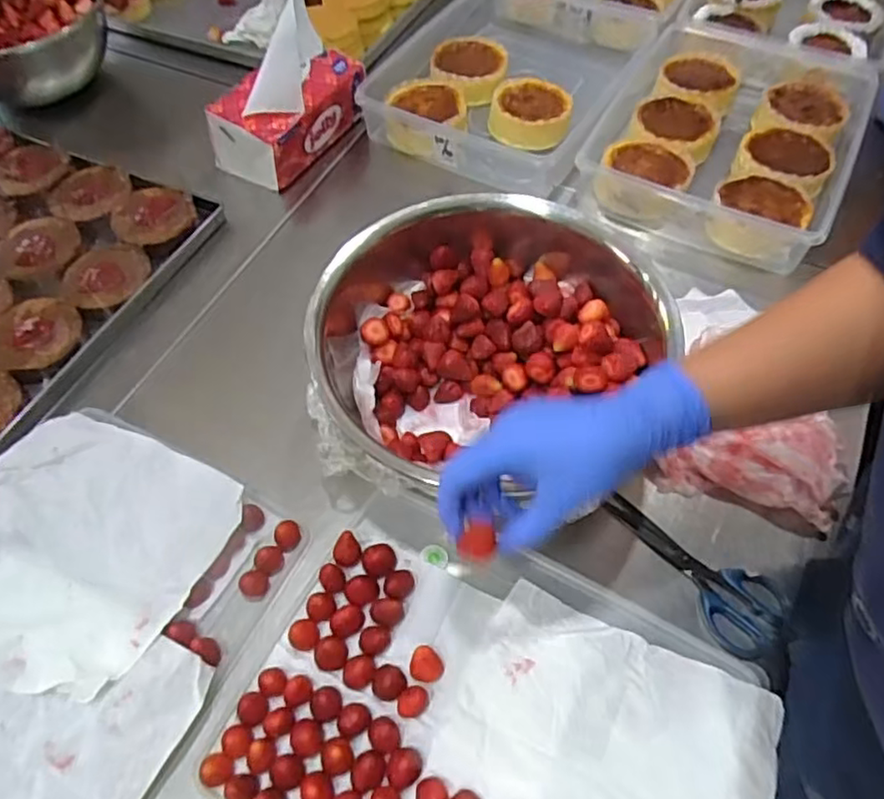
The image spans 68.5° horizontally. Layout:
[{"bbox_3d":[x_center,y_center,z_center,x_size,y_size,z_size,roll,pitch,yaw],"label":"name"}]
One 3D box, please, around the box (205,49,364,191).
[{"bbox_3d":[-0.194,-0.373,0.834,0.100,0.090,0.193,29,63,17],"label":"box"}]

